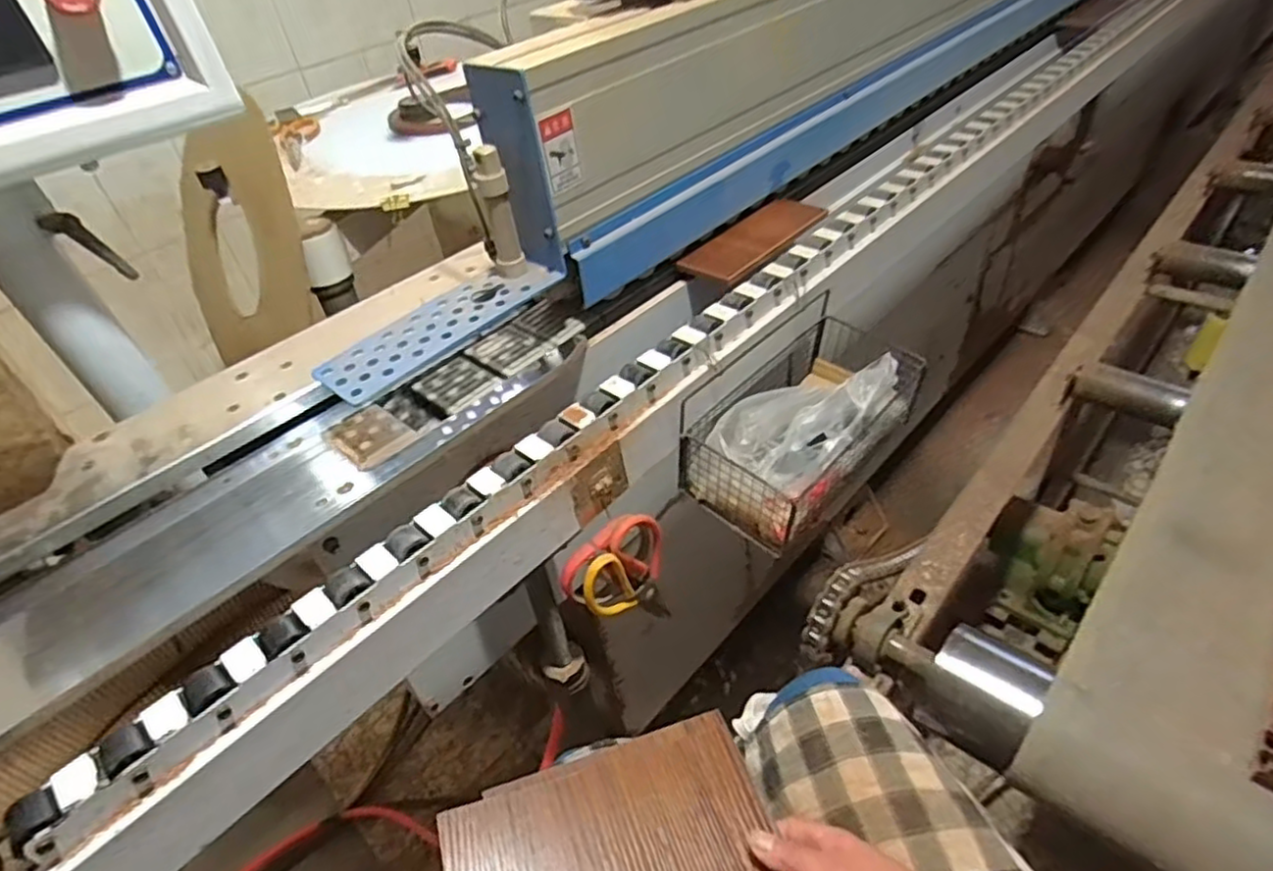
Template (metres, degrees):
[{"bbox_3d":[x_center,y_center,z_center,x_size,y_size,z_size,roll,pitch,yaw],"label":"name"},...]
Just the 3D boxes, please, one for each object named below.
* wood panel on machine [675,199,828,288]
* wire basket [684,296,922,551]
[{"bbox_3d":[0.132,-0.224,0.780,0.078,0.013,0.216,28,53,34],"label":"wood panel on machine"},{"bbox_3d":[0.179,-0.024,0.721,0.133,0.123,0.263,29,53,34],"label":"wire basket"}]

